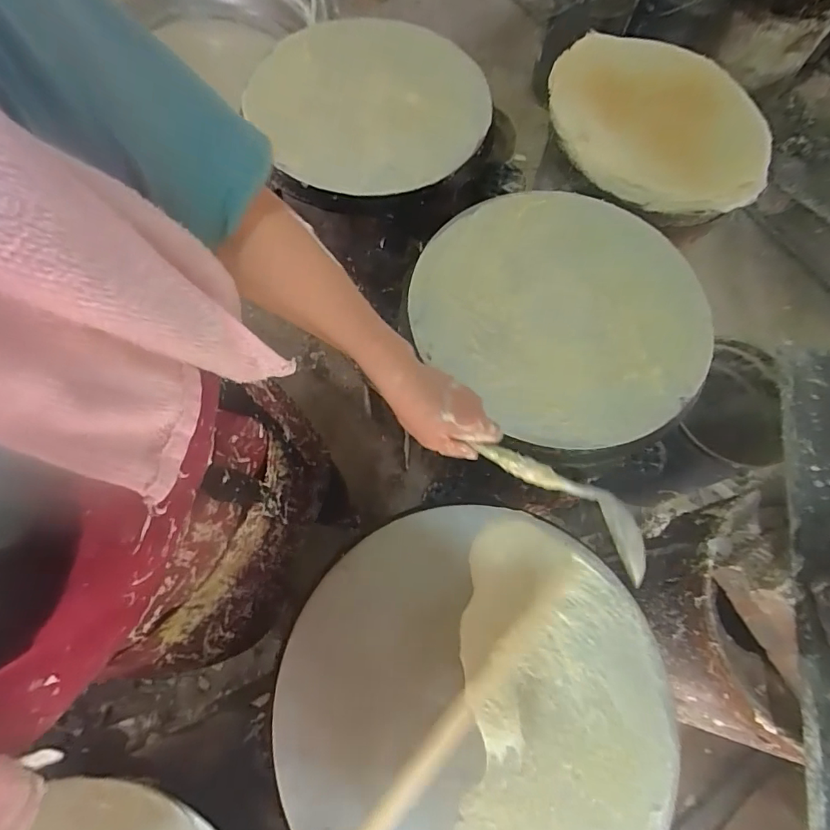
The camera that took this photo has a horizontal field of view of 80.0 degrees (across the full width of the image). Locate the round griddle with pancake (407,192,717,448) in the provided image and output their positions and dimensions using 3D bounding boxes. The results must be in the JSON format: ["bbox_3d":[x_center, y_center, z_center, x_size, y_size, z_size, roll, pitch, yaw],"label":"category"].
[{"bbox_3d":[0.204,-0.153,0.656,0.376,0.017,0.367,1,68,-2],"label":"round griddle with pancake"}]

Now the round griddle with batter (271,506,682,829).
[{"bbox_3d":[0.061,0.283,0.475,0.376,0.044,0.371,1,68,-2],"label":"round griddle with batter"}]

